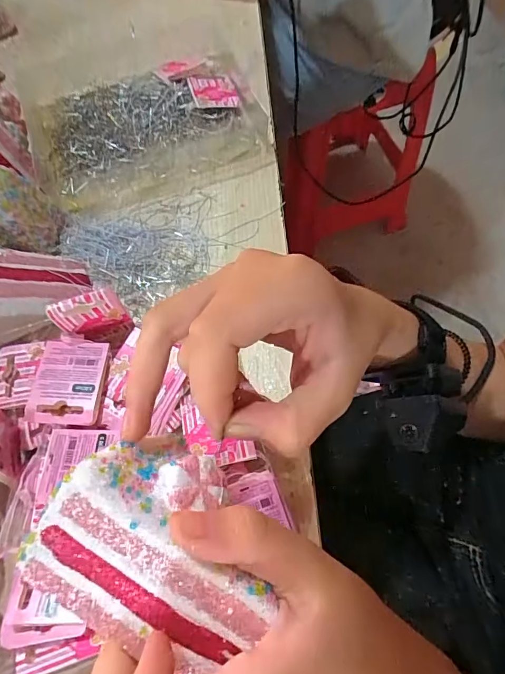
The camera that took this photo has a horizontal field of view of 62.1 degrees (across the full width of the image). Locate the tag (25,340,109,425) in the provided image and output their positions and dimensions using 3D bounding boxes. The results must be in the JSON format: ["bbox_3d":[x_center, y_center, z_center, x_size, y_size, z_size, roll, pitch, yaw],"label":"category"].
[{"bbox_3d":[-0.125,0.030,0.284,0.045,0.005,0.057,2,66,4],"label":"tag"}]

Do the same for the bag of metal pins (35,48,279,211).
[{"bbox_3d":[-0.101,-0.207,0.407,0.211,0.021,0.155,-17,66,-4],"label":"bag of metal pins"}]

